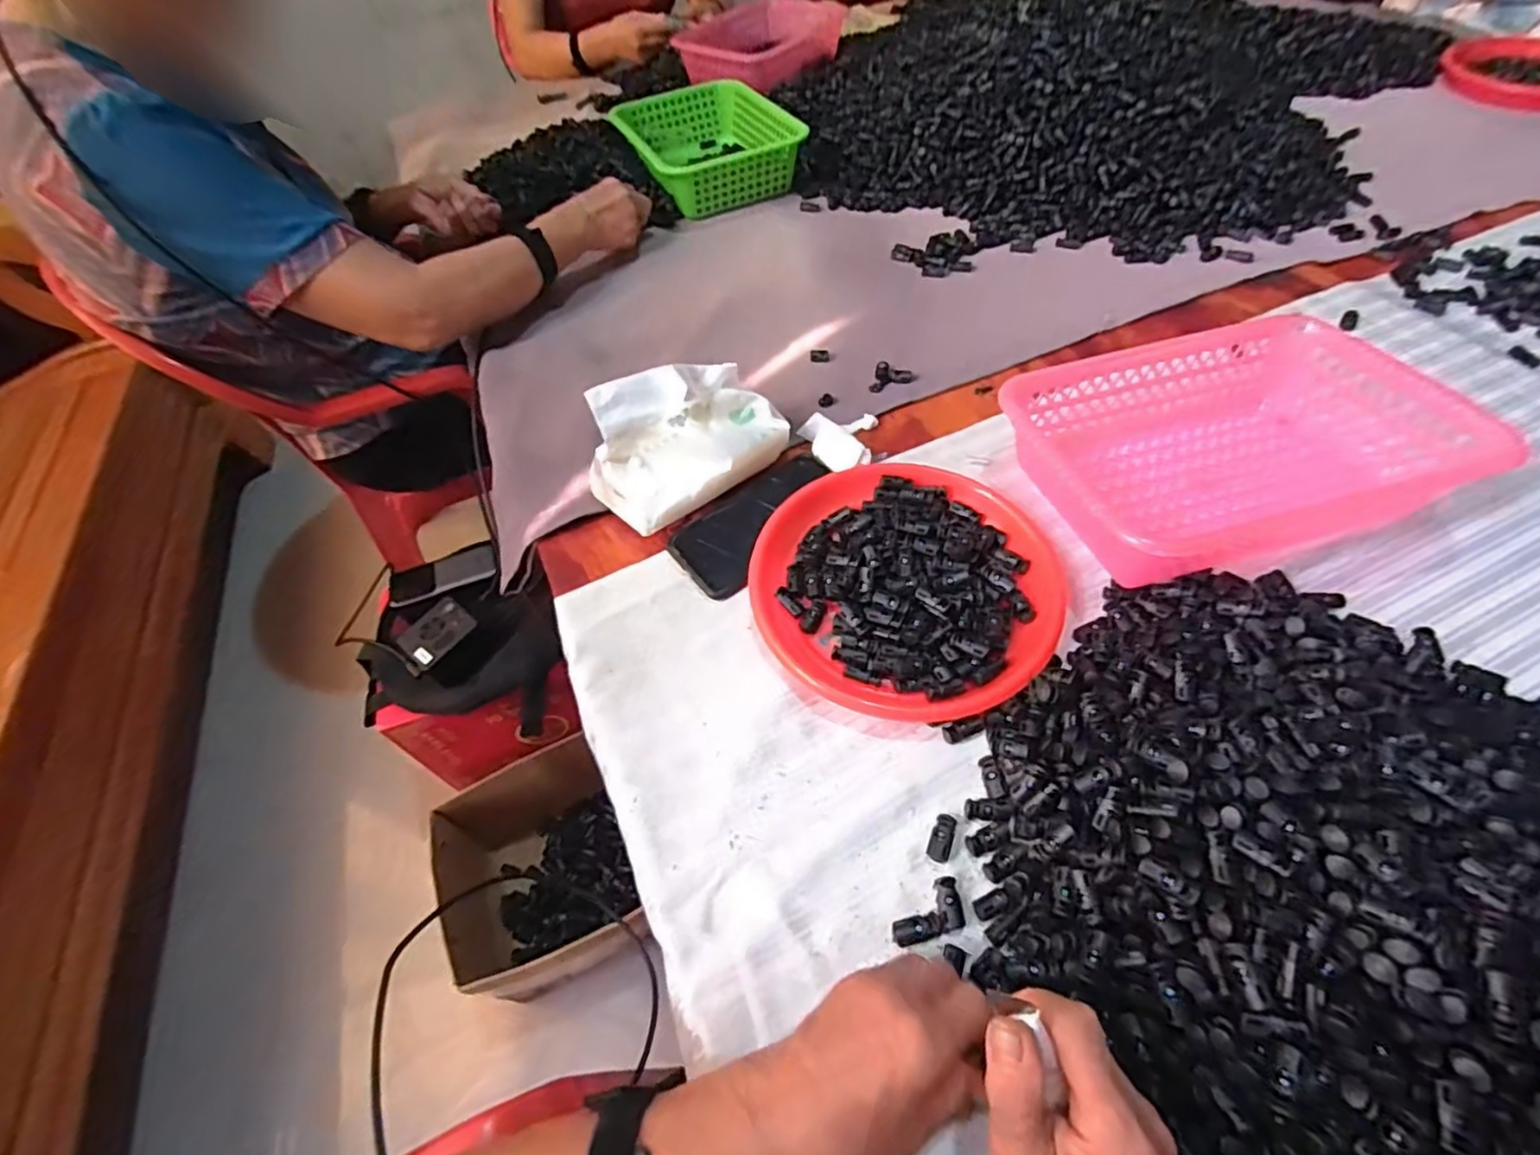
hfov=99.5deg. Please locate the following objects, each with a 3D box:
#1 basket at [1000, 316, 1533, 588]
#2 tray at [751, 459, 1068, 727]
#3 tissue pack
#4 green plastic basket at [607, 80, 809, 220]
[{"bbox_3d":[0.363,-0.110,0.532,0.294,0.067,0.202,-14,54,-5],"label":"basket"},{"bbox_3d":[0.104,-0.001,0.507,0.222,0.027,0.219,-2,54,3],"label":"tray"},{"bbox_3d":[-0.073,-0.121,0.566,0.170,0.093,0.090,-33,58,-18],"label":"tissue pack"},{"bbox_3d":[-0.087,-0.645,0.973,0.224,0.069,0.271,-21,55,-10],"label":"green plastic basket"}]

